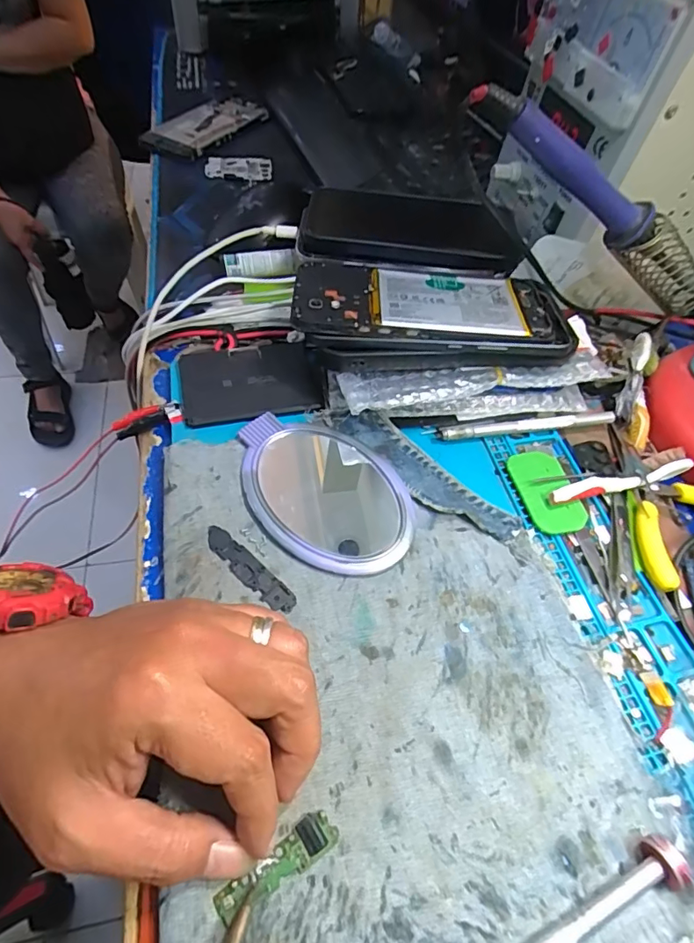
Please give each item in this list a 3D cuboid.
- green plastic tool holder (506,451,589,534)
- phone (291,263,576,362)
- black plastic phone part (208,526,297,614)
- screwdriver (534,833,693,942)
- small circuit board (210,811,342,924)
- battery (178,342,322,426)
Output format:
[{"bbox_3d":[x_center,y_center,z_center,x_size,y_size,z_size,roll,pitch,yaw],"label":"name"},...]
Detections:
[{"bbox_3d":[0.121,0.011,0.304,0.033,0.005,0.057,-8,55,-10],"label":"green plastic tool holder"},{"bbox_3d":[0.056,-0.105,0.321,0.174,0.014,0.076,2,55,-5],"label":"phone"},{"bbox_3d":[-0.052,0.050,0.261,0.063,0.004,0.014,37,60,20],"label":"black plastic phone part"},{"bbox_3d":[0.075,0.171,0.177,0.120,0.012,0.015,-22,59,-19],"label":"screwdriver"},{"bbox_3d":[-0.027,0.151,0.192,0.048,0.004,0.014,-26,60,-21],"label":"small circuit board"},{"bbox_3d":[-0.067,-0.063,0.338,0.088,0.004,0.066,-8,55,-10],"label":"battery"}]

